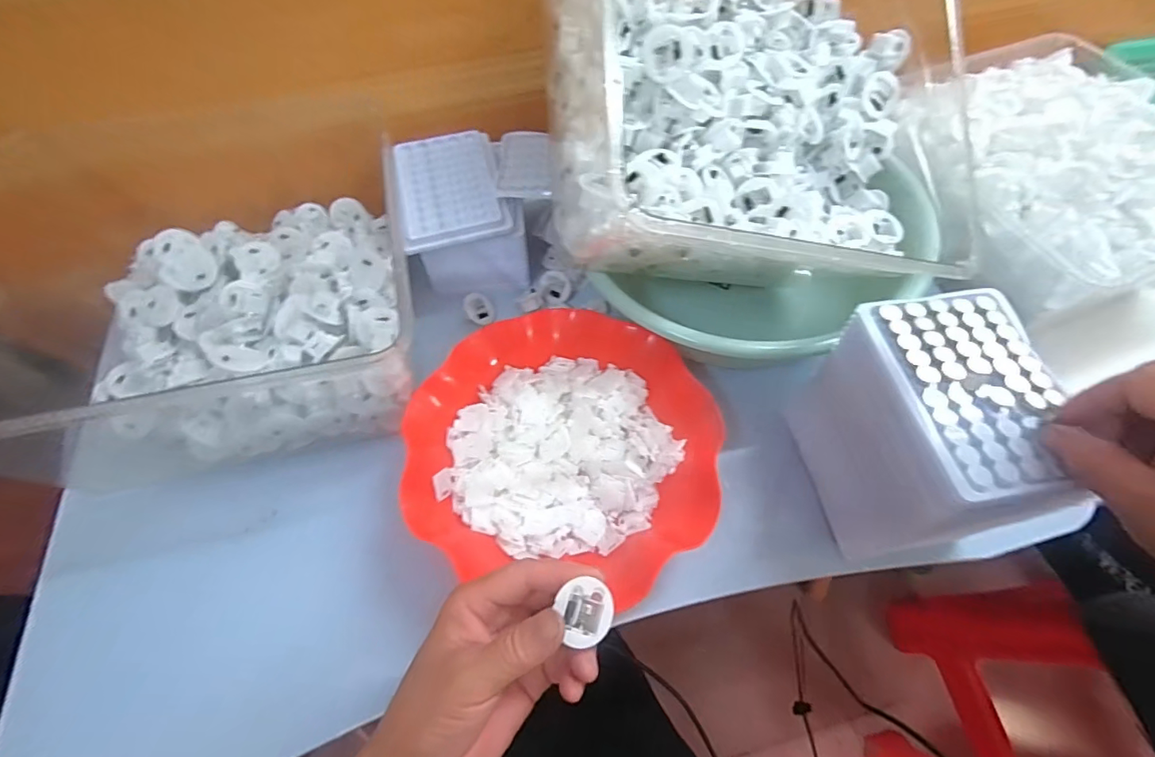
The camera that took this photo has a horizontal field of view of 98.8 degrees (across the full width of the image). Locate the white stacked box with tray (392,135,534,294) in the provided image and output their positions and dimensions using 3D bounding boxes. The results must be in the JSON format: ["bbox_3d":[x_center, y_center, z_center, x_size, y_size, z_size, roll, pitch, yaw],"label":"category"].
[{"bbox_3d":[-0.113,-0.161,0.490,0.106,0.084,0.135,-15,61,-8],"label":"white stacked box with tray"}]

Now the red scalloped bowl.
[{"bbox_3d":[-0.008,0.049,0.381,0.228,0.053,0.199,7,60,5],"label":"red scalloped bowl"}]

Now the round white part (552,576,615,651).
[{"bbox_3d":[0.004,0.118,0.254,0.029,0.009,0.029,14,75,-17],"label":"round white part"}]

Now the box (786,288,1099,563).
[{"bbox_3d":[0.228,0.041,0.336,0.096,0.132,0.138,-6,60,-3],"label":"box"}]

